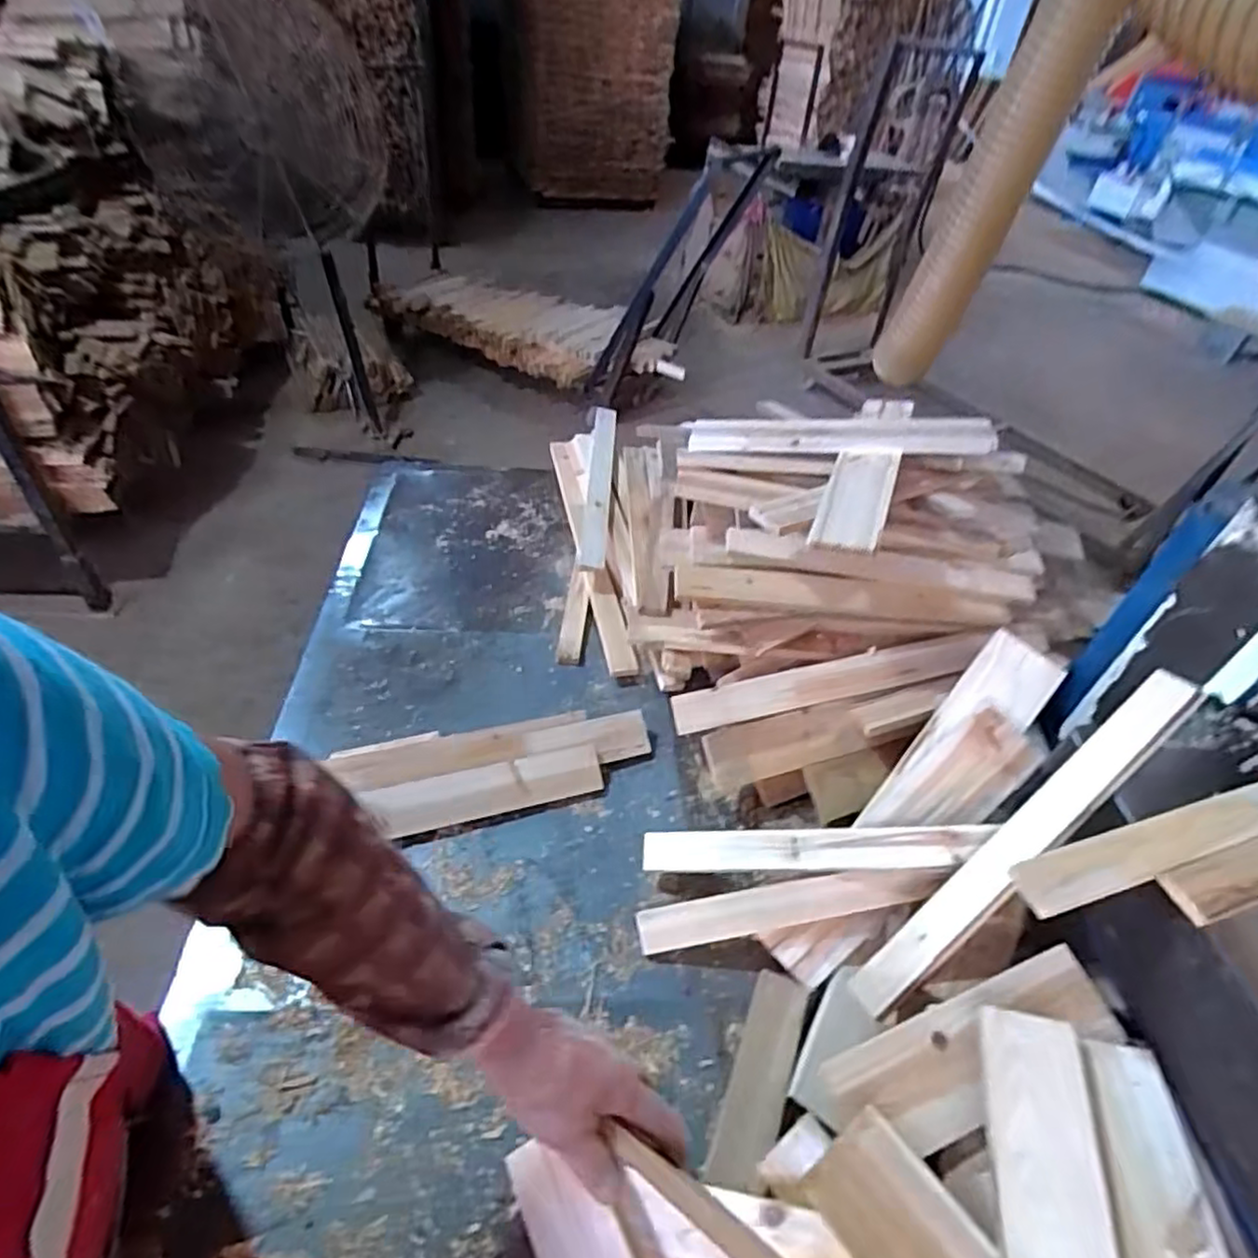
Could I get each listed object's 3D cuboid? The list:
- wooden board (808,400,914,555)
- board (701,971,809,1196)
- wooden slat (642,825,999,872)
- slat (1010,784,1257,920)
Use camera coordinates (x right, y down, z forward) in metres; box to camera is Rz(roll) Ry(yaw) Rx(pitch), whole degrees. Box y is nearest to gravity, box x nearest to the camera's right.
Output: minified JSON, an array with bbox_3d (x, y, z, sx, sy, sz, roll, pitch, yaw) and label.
[{"bbox_3d":[0.308,-0.213,0.902,0.082,0.020,0.353,5,44,26],"label":"wooden board"},{"bbox_3d":[0.121,0.412,0.636,0.050,0.014,0.182,20,45,14],"label":"board"},{"bbox_3d":[0.177,0.224,0.706,0.336,0.018,0.039,-8,40,19],"label":"wooden slat"},{"bbox_3d":[0.471,0.166,0.565,0.368,0.016,0.041,-9,45,-16],"label":"slat"}]

